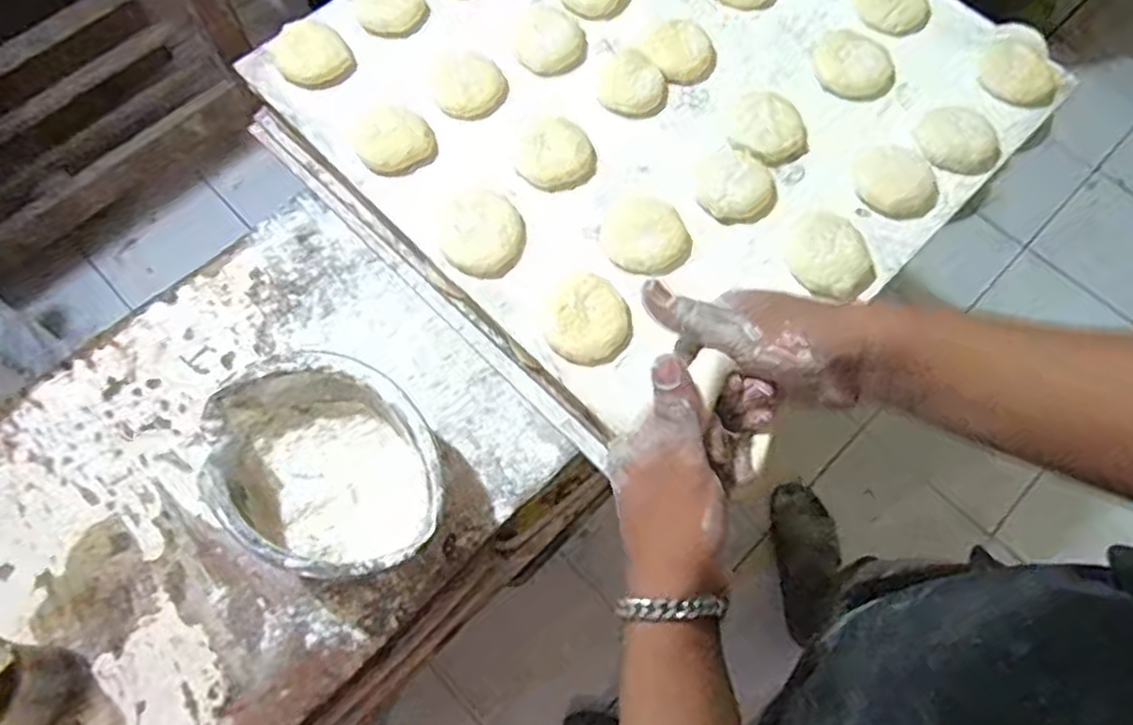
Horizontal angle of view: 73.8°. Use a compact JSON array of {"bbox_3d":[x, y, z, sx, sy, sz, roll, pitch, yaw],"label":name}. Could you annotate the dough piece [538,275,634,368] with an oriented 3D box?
[{"bbox_3d":[0.017,-0.036,0.610,0.068,0.017,0.079,-29,73,-12],"label":"dough piece"}]

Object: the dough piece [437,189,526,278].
[{"bbox_3d":[-0.073,-0.112,0.647,0.073,0.016,0.072,1,69,-2],"label":"dough piece"}]

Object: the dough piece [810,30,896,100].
[{"bbox_3d":[0.271,-0.280,0.708,0.070,0.017,0.079,-10,70,-6],"label":"dough piece"}]

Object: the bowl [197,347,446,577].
[{"bbox_3d":[-0.189,0.083,0.604,0.203,0.109,0.146,40,72,15],"label":"bowl"}]

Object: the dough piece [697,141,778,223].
[{"bbox_3d":[0.151,-0.162,0.673,0.068,0.013,0.076,-1,69,-2],"label":"dough piece"}]

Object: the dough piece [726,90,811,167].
[{"bbox_3d":[0.182,-0.210,0.676,0.074,0.023,0.060,31,71,9],"label":"dough piece"}]

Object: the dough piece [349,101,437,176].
[{"bbox_3d":[-0.158,-0.206,0.676,0.067,0.021,0.077,-31,73,-13],"label":"dough piece"}]

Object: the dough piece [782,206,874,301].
[{"bbox_3d":[0.220,-0.094,0.637,0.064,0.019,0.083,-20,71,-9],"label":"dough piece"}]

